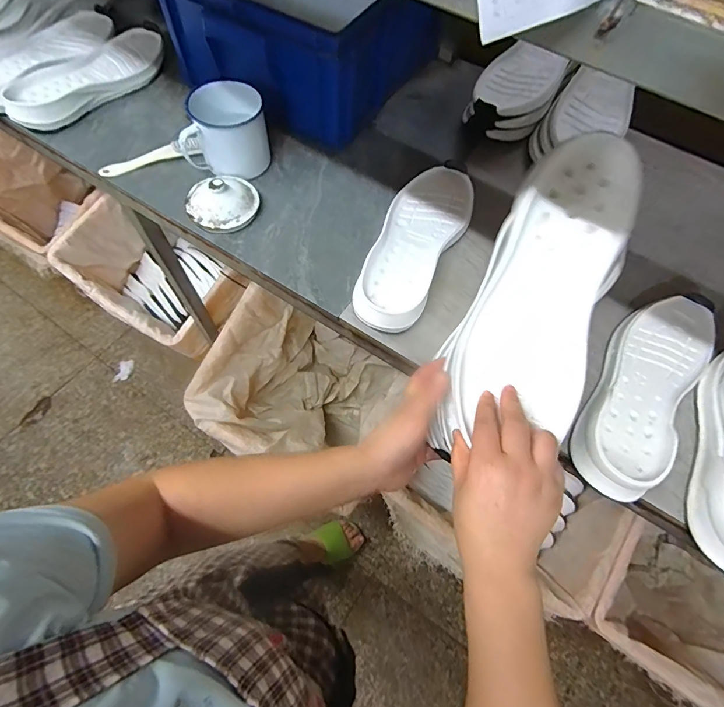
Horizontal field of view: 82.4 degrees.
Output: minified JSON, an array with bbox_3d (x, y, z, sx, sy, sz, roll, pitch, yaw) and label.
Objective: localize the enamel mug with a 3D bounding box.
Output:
[{"bbox_3d":[-0.202,-0.319,0.605,0.128,0.099,0.082,-7,65,-7],"label":"enamel mug"}]

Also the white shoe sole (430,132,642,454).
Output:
[{"bbox_3d":[0.156,-0.039,0.366,0.114,0.030,0.284,23,97,7],"label":"white shoe sole"}]

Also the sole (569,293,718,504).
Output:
[{"bbox_3d":[0.339,0.032,0.489,0.098,0.034,0.293,37,68,13],"label":"sole"}]

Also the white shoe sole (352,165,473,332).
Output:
[{"bbox_3d":[0.071,-0.153,0.572,0.113,0.043,0.291,26,65,9],"label":"white shoe sole"}]

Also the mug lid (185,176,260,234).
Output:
[{"bbox_3d":[-0.196,-0.213,0.582,0.099,0.043,0.084,-12,66,-9],"label":"mug lid"}]

